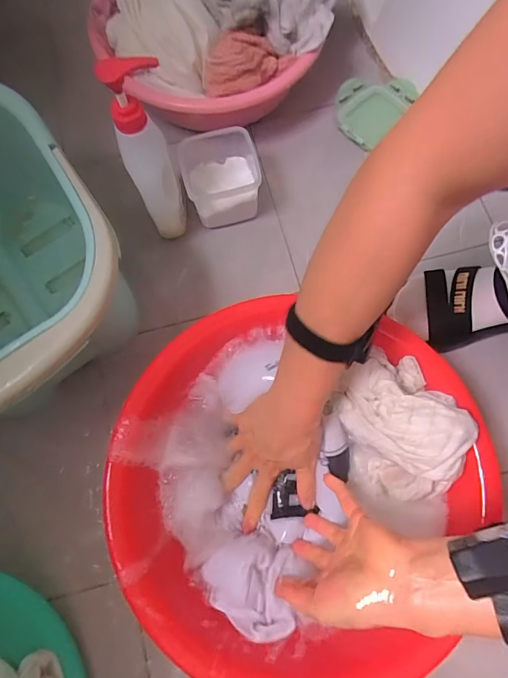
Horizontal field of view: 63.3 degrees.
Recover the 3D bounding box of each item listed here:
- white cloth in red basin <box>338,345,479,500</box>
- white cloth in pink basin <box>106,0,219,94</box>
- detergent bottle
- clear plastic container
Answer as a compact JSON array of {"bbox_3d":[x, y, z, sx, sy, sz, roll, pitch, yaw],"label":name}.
[{"bbox_3d":[0.150,0.085,0.430,0.109,0.080,0.164,-22,76,-5],"label":"white cloth in red basin"},{"bbox_3d":[-0.127,-0.414,0.538,0.127,0.082,0.161,-27,76,-6],"label":"white cloth in pink basin"},{"bbox_3d":[-0.118,-0.207,0.488,0.063,0.236,0.053,-23,76,-5],"label":"detergent bottle"},{"bbox_3d":[-0.046,-0.227,0.589,0.105,0.085,0.107,-12,75,-2],"label":"clear plastic container"}]

